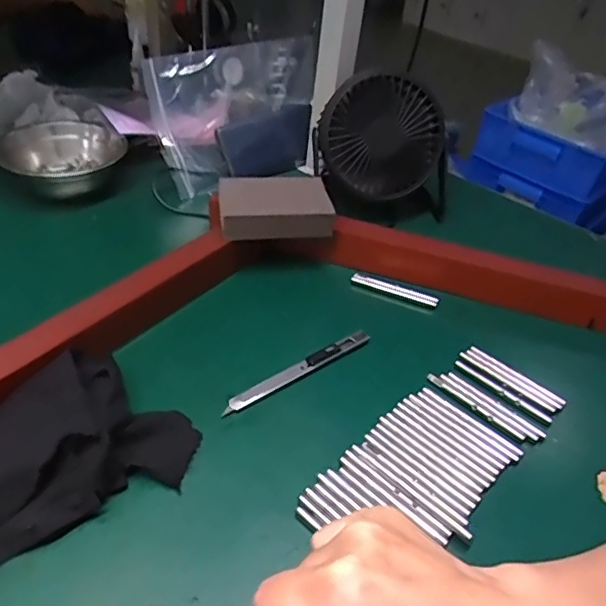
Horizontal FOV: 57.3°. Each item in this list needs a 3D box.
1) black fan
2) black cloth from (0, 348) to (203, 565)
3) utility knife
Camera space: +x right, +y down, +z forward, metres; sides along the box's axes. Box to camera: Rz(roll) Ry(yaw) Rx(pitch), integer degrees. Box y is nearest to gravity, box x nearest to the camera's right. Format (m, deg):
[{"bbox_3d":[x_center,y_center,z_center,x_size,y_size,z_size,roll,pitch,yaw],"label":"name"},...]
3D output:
[{"bbox_3d":[0.086,-0.155,0.580,0.138,0.141,0.077,16,40,13],"label":"black fan"},{"bbox_3d":[-0.141,0.093,0.316,0.111,0.037,0.152,20,41,17],"label":"black cloth"},{"bbox_3d":[-0.001,0.049,0.412,0.133,0.006,0.015,-23,47,-31],"label":"utility knife"}]

